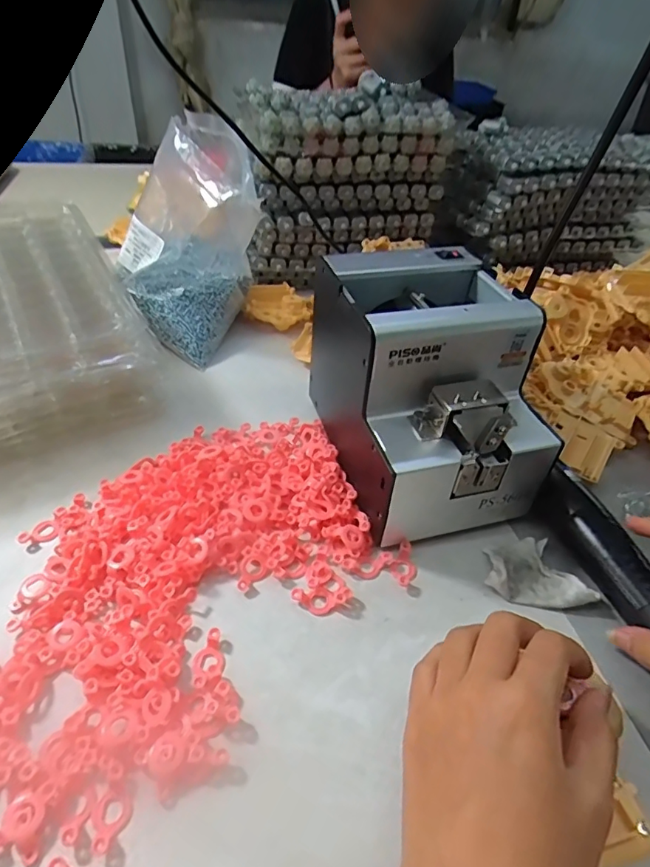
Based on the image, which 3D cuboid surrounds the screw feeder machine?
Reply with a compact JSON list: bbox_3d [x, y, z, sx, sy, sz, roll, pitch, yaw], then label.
[{"bbox_3d":[0.074,-0.032,0.385,0.126,0.151,0.173,-8,43,-13],"label":"screw feeder machine"}]

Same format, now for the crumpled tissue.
[{"bbox_3d":[0.145,0.092,0.346,0.068,0.014,0.050,10,42,5],"label":"crumpled tissue"}]

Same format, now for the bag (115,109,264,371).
[{"bbox_3d":[-0.132,-0.175,0.489,0.122,0.213,0.091,-11,44,-18],"label":"bag"}]

